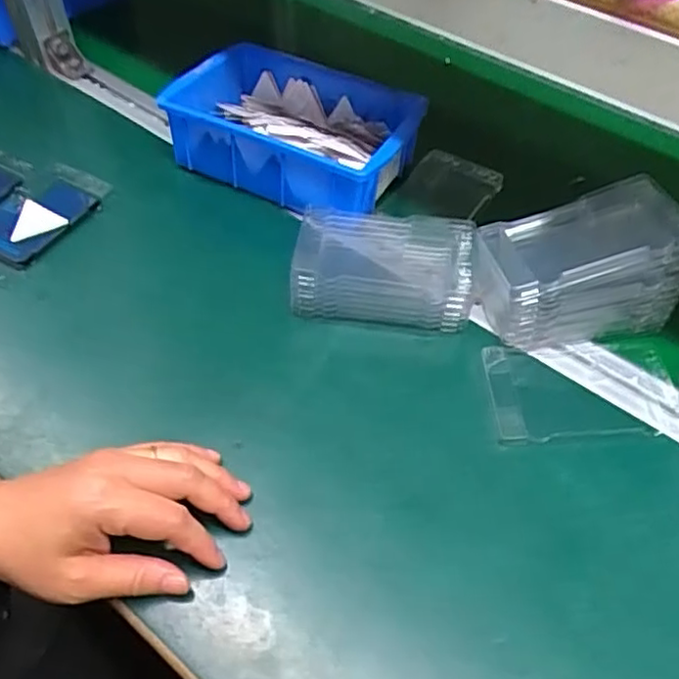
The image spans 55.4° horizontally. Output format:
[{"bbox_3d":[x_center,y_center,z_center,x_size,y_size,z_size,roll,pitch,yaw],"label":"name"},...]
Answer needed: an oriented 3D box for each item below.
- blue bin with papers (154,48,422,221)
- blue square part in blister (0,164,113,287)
[{"bbox_3d":[-0.036,-0.179,0.565,0.199,0.067,0.137,26,54,16],"label":"blue bin with papers"},{"bbox_3d":[-0.246,-0.094,0.520,0.069,0.021,0.121,31,56,20],"label":"blue square part in blister"}]

